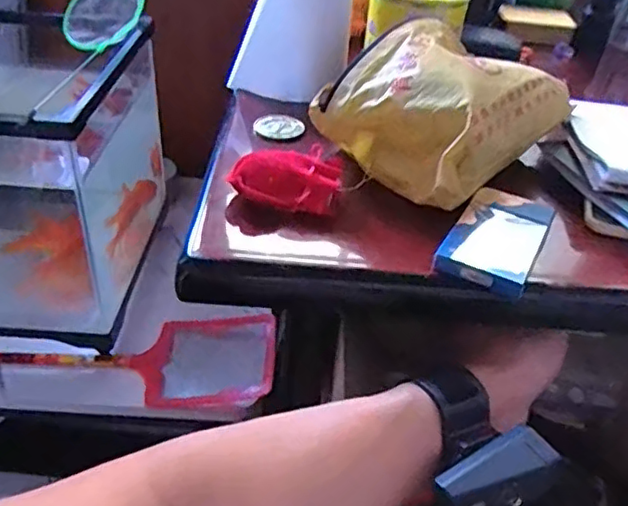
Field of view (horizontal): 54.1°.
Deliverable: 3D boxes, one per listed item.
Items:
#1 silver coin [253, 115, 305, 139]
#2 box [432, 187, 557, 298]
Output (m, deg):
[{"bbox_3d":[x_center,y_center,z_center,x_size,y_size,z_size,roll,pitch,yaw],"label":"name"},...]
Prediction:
[{"bbox_3d":[-0.031,-0.111,0.538,0.043,0.008,0.033,-2,37,-9],"label":"silver coin"},{"bbox_3d":[0.124,-0.010,0.413,0.055,0.014,0.103,21,39,20],"label":"box"}]

